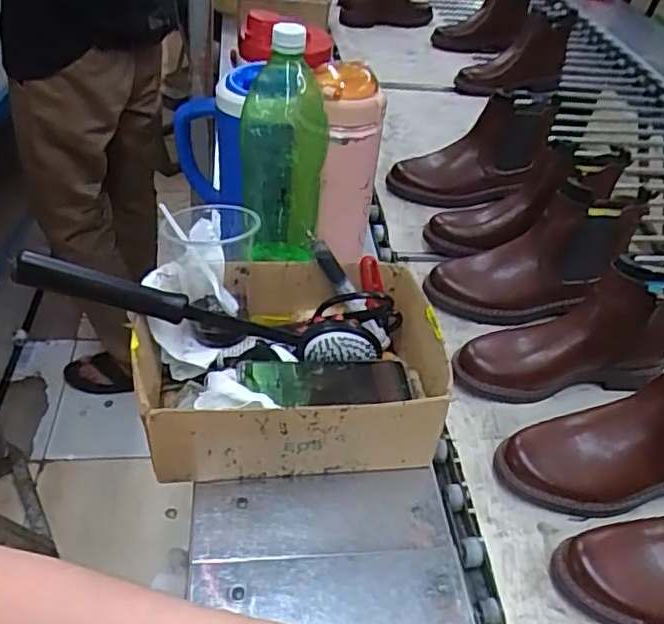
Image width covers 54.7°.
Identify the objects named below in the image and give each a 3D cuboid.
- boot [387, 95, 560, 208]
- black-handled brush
[{"bbox_3d":[0.227,-0.257,1.021,0.235,0.153,0.082,-3,41,-11],"label":"boot"},{"bbox_3d":[-0.117,0.005,0.621,0.353,0.050,0.039,13,39,-18],"label":"black-handled brush"}]

